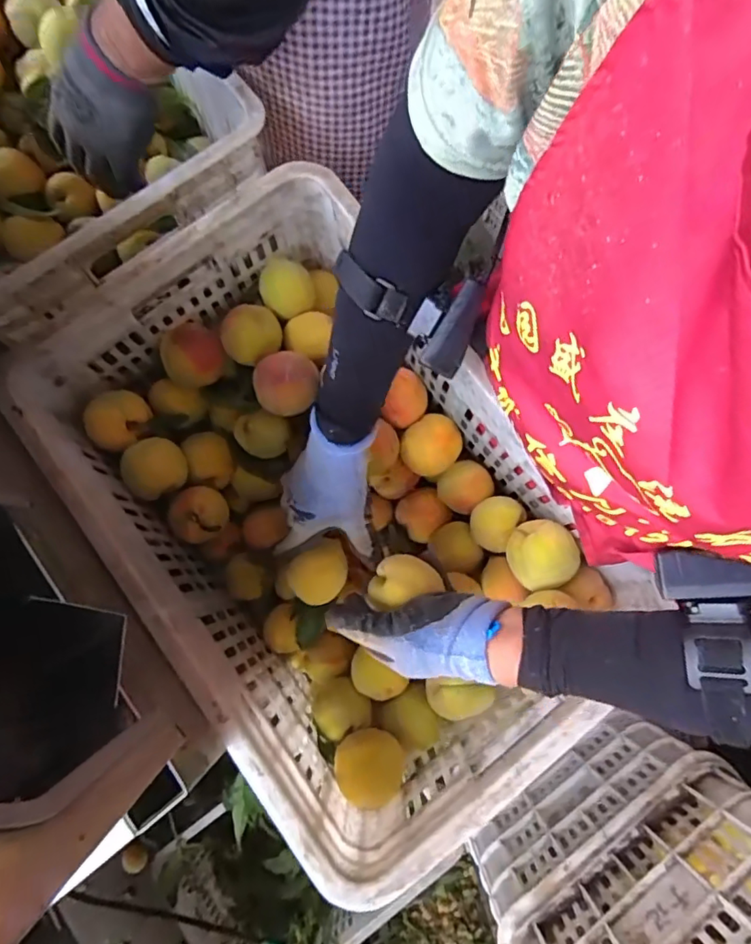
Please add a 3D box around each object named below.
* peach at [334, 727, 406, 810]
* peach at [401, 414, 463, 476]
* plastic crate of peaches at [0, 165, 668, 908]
[{"bbox_3d":[-0.004,0.284,0.514,0.064,0.052,0.060,-10,78,-3],"label":"peach"},{"bbox_3d":[0.058,-0.029,0.569,0.055,0.056,0.058,0,78,-1],"label":"peach"},{"bbox_3d":[-0.045,0.034,0.524,0.336,0.189,0.521,-36,81,-8],"label":"plastic crate of peaches"}]

